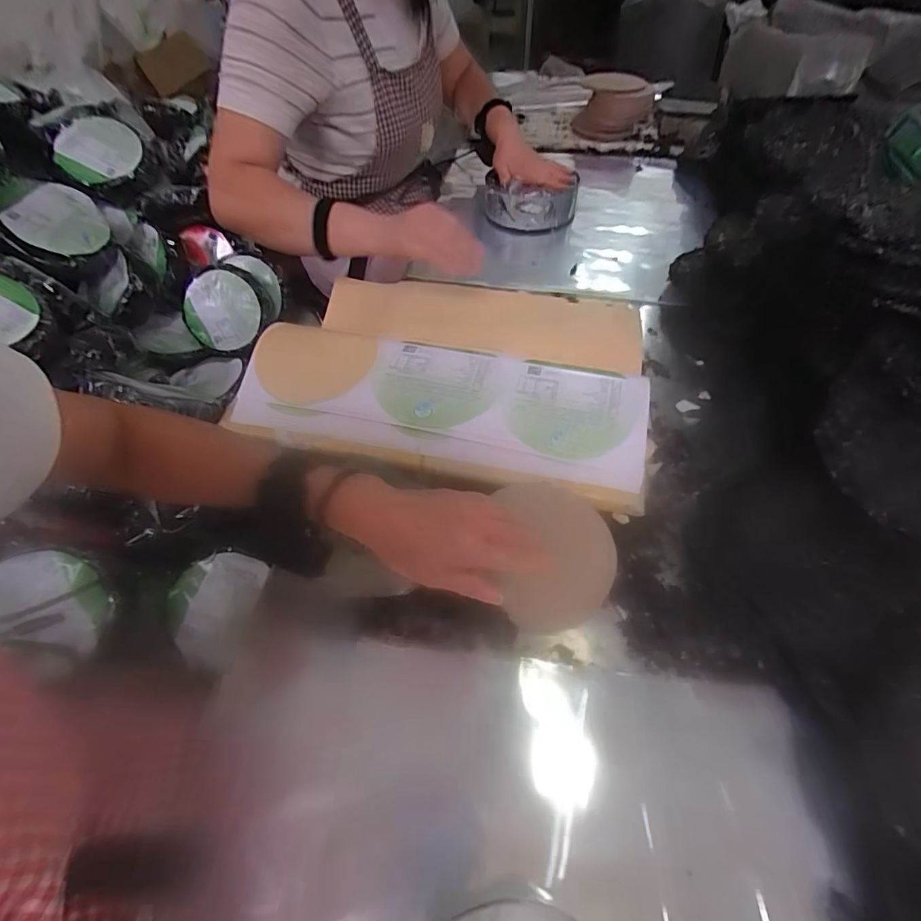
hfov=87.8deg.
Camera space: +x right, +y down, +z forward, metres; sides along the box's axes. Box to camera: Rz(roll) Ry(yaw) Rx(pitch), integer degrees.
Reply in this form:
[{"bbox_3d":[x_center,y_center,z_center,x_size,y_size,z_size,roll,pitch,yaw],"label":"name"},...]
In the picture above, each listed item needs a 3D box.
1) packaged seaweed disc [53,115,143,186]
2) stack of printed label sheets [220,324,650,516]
[{"bbox_3d":[-0.718,-0.616,0.938,0.171,0.032,0.145,1,73,-2],"label":"packaged seaweed disc"},{"bbox_3d":[-0.032,-0.067,0.569,0.486,0.024,0.175,10,69,8],"label":"stack of printed label sheets"}]

